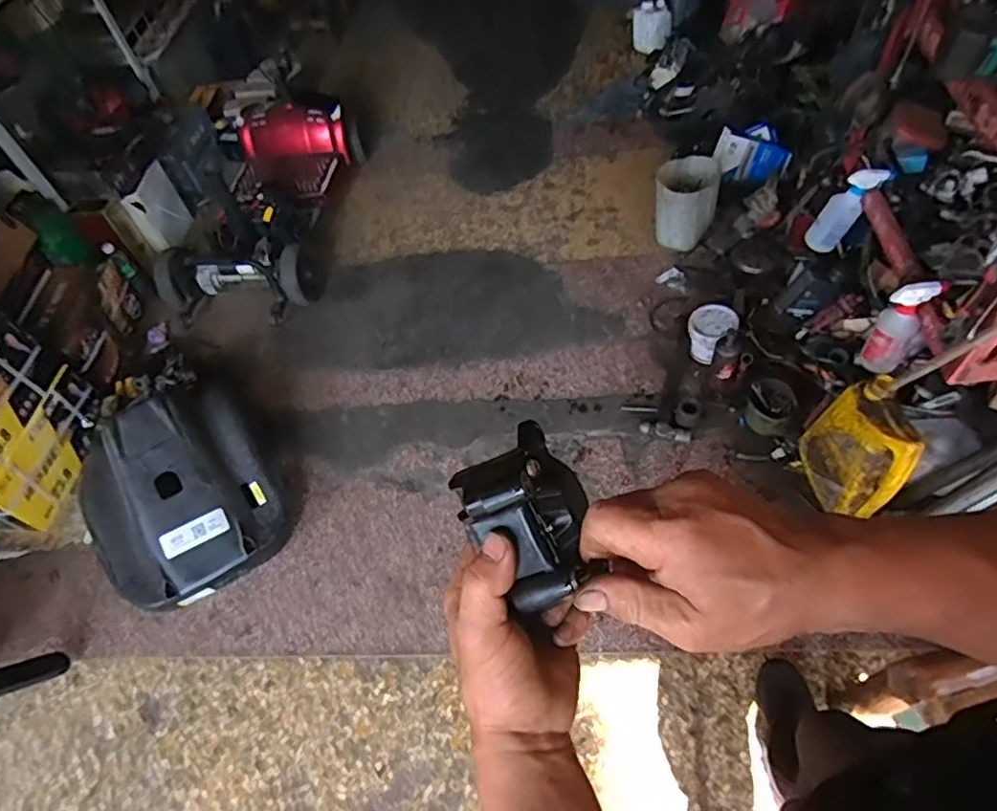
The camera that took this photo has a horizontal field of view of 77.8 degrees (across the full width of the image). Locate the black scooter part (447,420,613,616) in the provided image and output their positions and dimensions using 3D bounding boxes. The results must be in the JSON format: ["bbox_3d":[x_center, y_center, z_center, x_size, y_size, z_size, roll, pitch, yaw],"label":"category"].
[{"bbox_3d":[0.022,0.061,0.340,0.072,0.053,0.089,-34,62,-18],"label":"black scooter part"}]

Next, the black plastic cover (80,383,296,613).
[{"bbox_3d":[-0.764,0.191,1.472,0.441,0.228,0.479,-28,58,-11],"label":"black plastic cover"}]

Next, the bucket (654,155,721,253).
[{"bbox_3d":[0.542,-0.590,1.828,0.175,0.227,0.186,-4,55,5],"label":"bucket"}]

